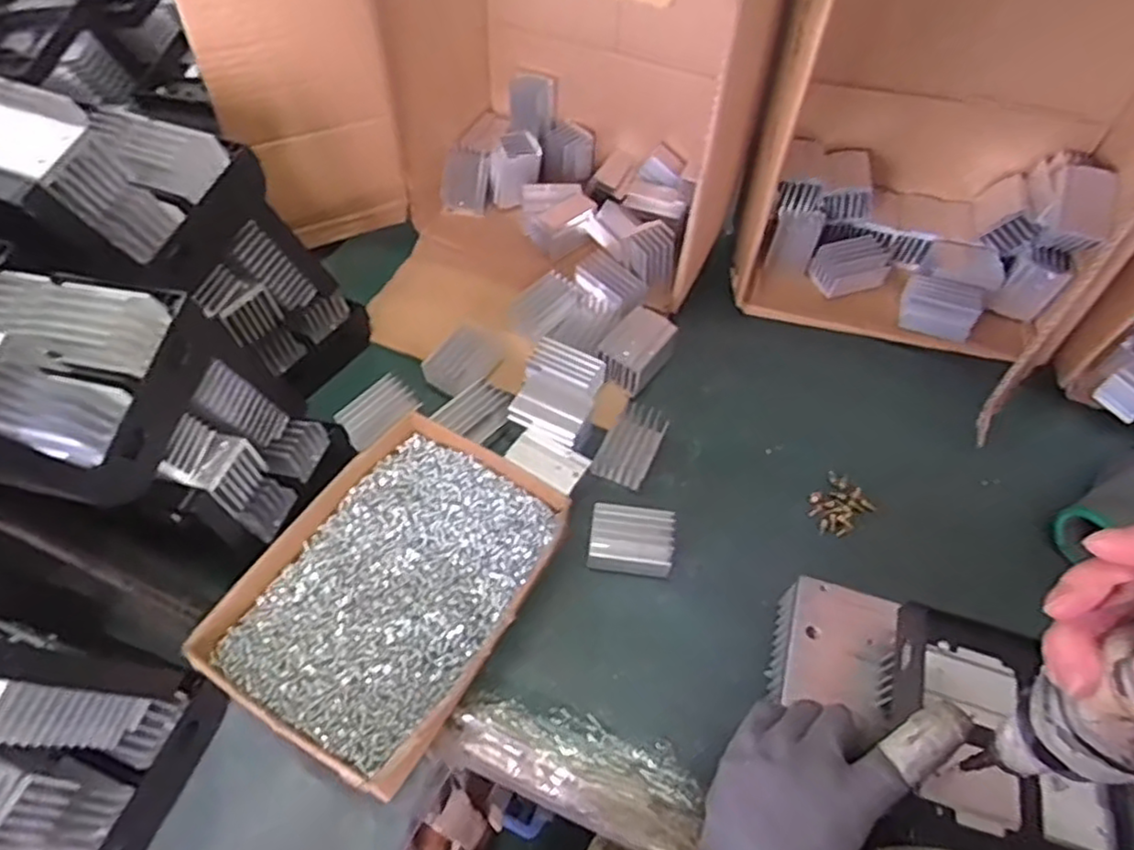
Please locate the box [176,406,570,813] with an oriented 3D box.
[{"bbox_3d":[-0.107,0.102,0.440,0.153,0.046,0.204,28,60,16],"label":"box"}]

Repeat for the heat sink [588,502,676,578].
[{"bbox_3d":[0.044,0.080,0.471,0.055,0.028,0.039,9,56,4],"label":"heat sink"}]

